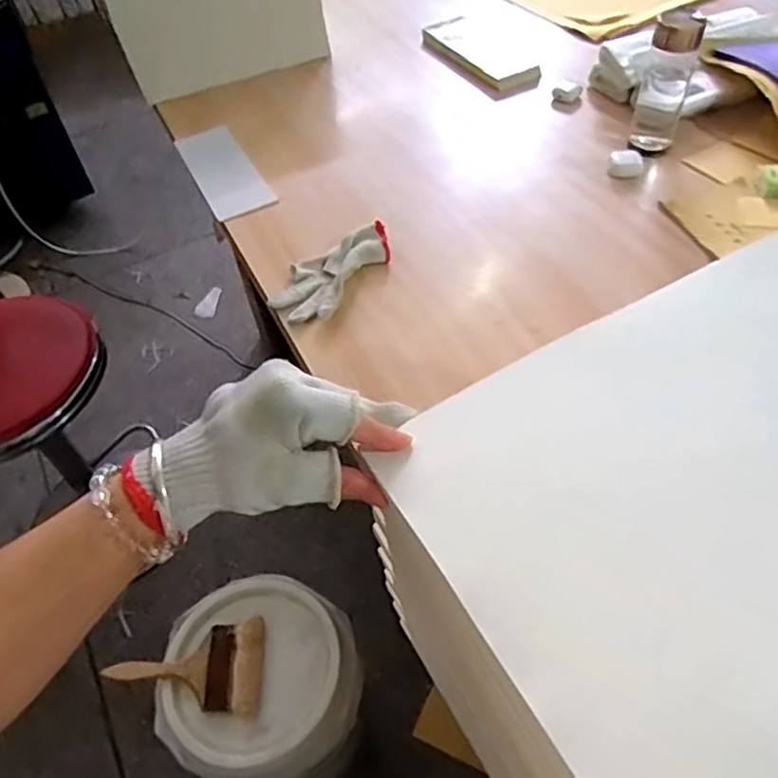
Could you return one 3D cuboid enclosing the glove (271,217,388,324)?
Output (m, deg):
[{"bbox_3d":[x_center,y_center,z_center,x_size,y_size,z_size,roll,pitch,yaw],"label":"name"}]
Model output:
[{"bbox_3d":[-0.075,-0.157,0.864,0.091,0.038,0.186,30,59,26],"label":"glove"}]

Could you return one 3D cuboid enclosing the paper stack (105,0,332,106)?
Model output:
[{"bbox_3d":[-0.339,-0.740,1.231,0.380,0.234,0.209,-24,53,-14],"label":"paper stack"}]

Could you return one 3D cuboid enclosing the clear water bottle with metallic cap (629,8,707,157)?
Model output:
[{"bbox_3d":[0.405,-0.441,0.956,0.066,0.191,0.057,17,55,18],"label":"clear water bottle with metallic cap"}]

